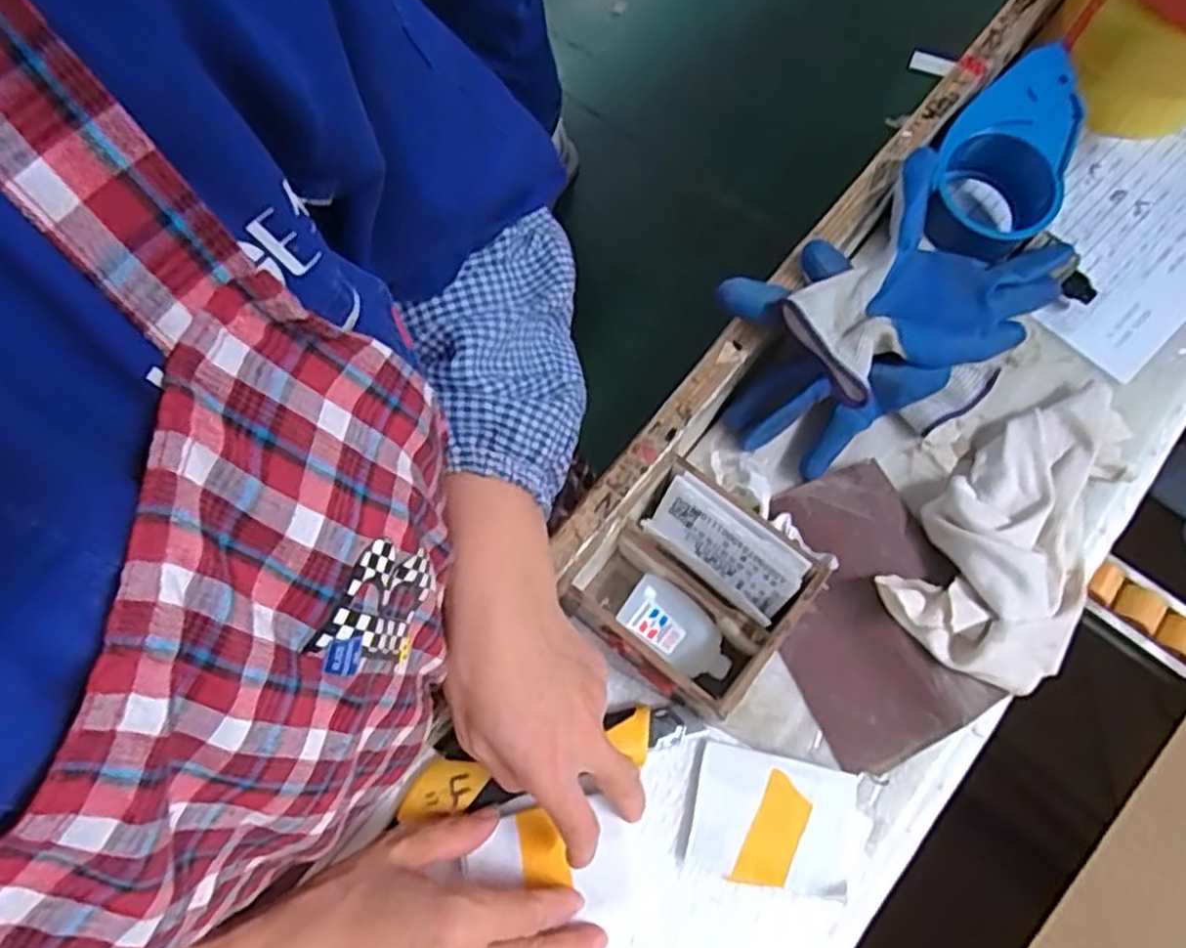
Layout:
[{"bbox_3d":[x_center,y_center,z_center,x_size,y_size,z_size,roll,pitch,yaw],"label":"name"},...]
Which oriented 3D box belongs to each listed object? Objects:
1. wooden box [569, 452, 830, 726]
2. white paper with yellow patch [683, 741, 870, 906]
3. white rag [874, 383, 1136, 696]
[{"bbox_3d":[0.055,0.066,0.423,0.100,0.052,0.100,38,76,11],"label":"wooden box"},{"bbox_3d":[0.097,0.183,0.406,0.087,0.015,0.062,13,73,4],"label":"white paper with yellow patch"},{"bbox_3d":[0.257,0.027,0.448,0.095,0.035,0.197,39,76,11],"label":"white rag"}]

